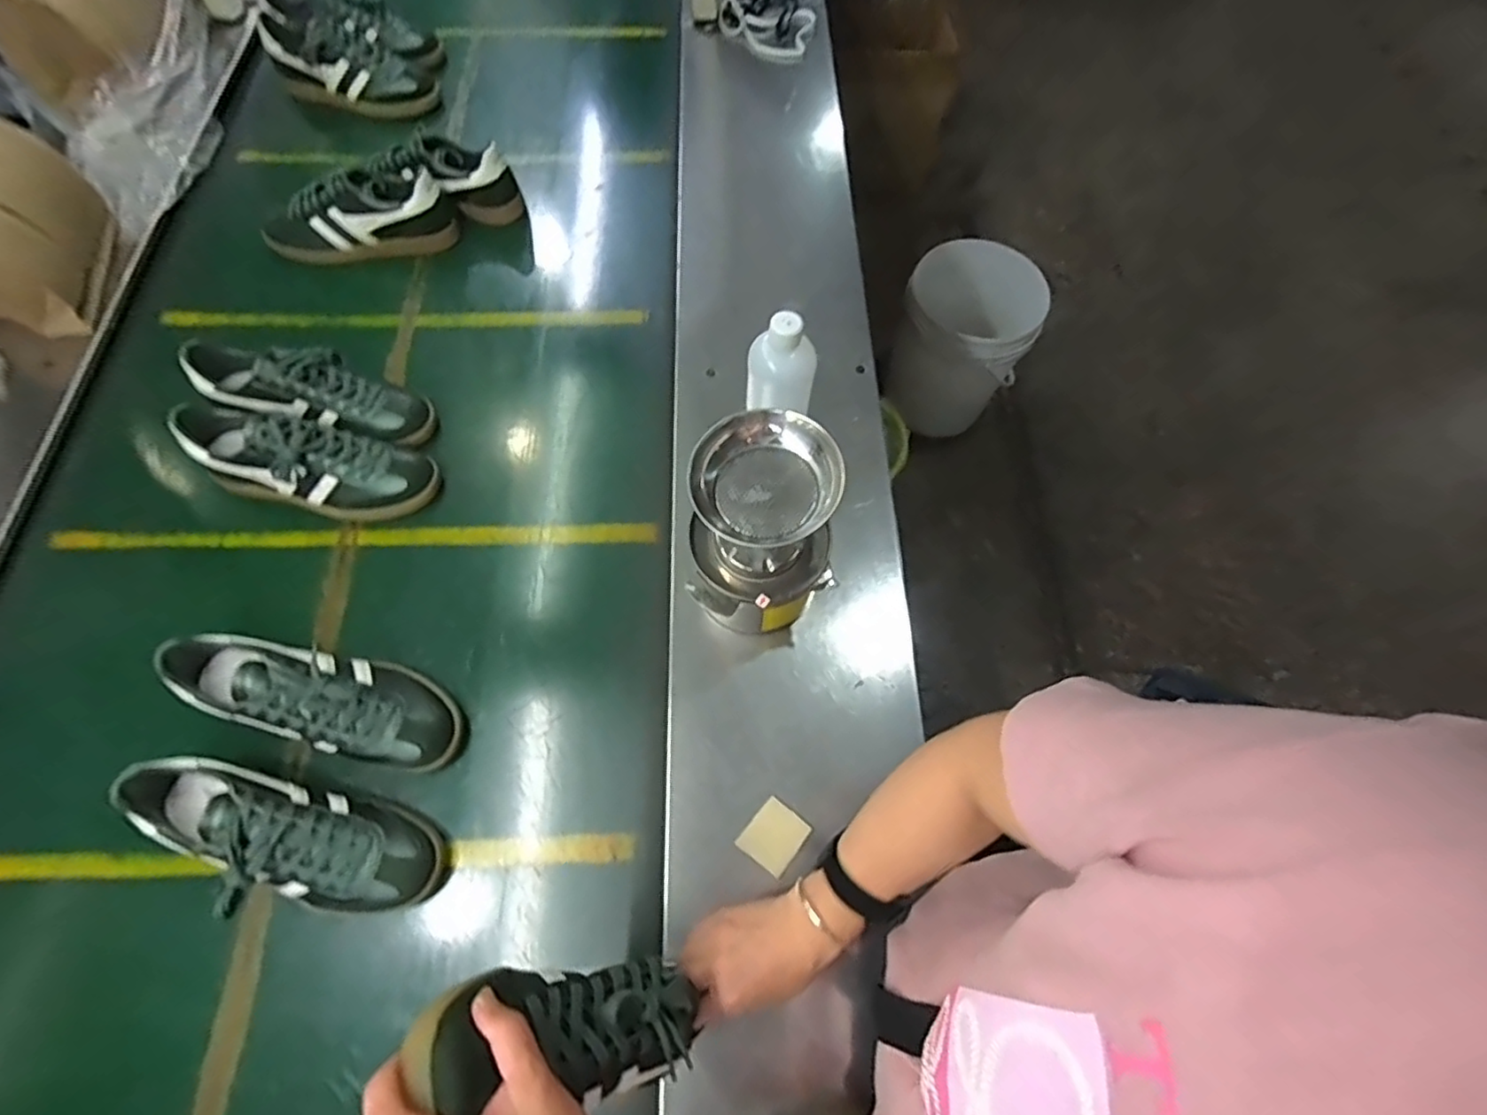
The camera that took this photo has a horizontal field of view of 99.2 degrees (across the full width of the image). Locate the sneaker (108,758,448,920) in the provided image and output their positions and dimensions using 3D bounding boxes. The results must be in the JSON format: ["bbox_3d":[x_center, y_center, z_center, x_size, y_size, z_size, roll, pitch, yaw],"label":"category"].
[{"bbox_3d":[-0.422,0.261,0.579,0.278,0.083,0.099,19,67,-3],"label":"sneaker"}]

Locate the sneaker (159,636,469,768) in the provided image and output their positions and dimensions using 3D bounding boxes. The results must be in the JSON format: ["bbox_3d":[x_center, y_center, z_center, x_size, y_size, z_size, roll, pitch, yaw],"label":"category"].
[{"bbox_3d":[-0.424,0.136,0.632,0.278,0.091,0.100,18,67,-3],"label":"sneaker"}]

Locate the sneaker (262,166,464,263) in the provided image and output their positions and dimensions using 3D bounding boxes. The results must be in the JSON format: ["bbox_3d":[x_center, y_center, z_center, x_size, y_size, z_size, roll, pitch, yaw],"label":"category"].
[{"bbox_3d":[-0.569,-0.505,0.933,0.265,0.099,0.093,-9,67,-7],"label":"sneaker"}]

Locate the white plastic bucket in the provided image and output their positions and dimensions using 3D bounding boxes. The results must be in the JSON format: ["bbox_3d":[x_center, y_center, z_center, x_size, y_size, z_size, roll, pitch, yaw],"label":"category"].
[{"bbox_3d":[0.521,-0.511,1.512,0.289,0.326,0.284,1,66,-3],"label":"white plastic bucket"}]

